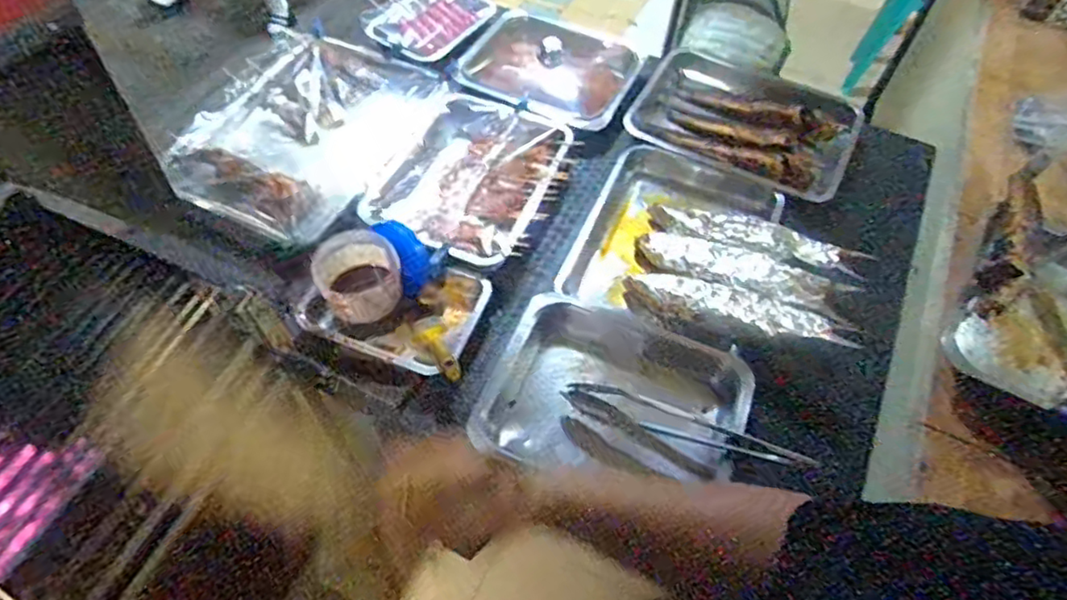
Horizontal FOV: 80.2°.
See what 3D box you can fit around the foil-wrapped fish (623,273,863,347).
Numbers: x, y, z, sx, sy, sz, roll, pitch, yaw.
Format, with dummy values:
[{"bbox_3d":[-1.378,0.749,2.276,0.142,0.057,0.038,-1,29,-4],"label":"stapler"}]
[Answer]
[{"bbox_3d":[0.289,0.018,0.937,0.334,0.040,0.075,13,55,27],"label":"foil-wrapped fish"}]

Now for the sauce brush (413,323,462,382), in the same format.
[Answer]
[{"bbox_3d":[-0.135,0.076,0.915,0.049,0.023,0.110,-24,38,-17],"label":"sauce brush"}]

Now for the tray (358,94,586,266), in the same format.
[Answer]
[{"bbox_3d":[-0.101,-0.217,1.088,0.290,0.042,0.355,21,58,11],"label":"tray"}]

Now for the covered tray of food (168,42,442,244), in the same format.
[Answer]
[{"bbox_3d":[-0.422,-0.315,1.177,0.384,0.043,0.484,23,59,12],"label":"covered tray of food"}]

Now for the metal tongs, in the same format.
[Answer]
[{"bbox_3d":[0.202,0.168,0.862,0.327,0.034,0.054,13,56,21],"label":"metal tongs"}]

